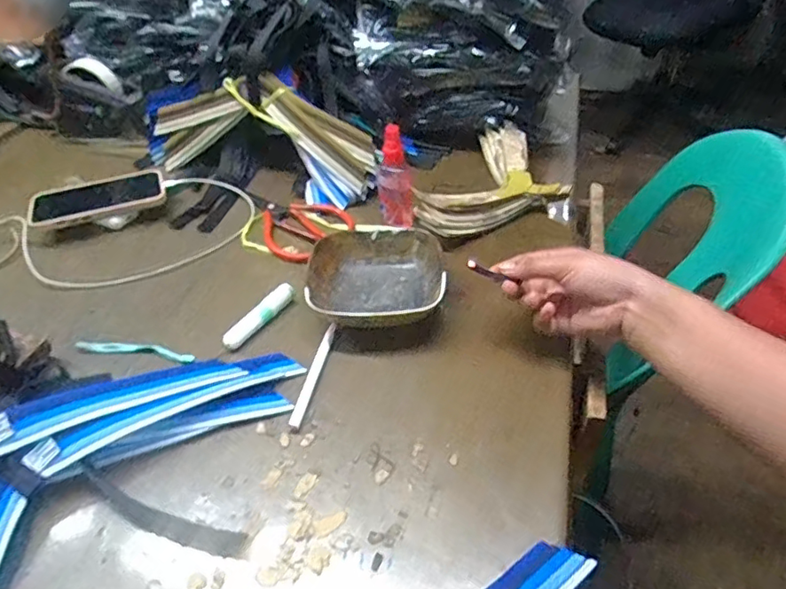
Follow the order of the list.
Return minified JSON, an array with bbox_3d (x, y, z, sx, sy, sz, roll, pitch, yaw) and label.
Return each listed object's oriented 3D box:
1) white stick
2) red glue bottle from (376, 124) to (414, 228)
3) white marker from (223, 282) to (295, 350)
[{"bbox_3d":[-0.068,0.067,0.470,0.012,0.008,0.112,6,42,10],"label":"white stick"},{"bbox_3d":[0.002,-0.128,0.611,0.038,0.116,0.037,-5,42,-2],"label":"red glue bottle"},{"bbox_3d":[-0.127,0.021,0.528,0.020,0.018,0.086,22,47,26],"label":"white marker"}]

